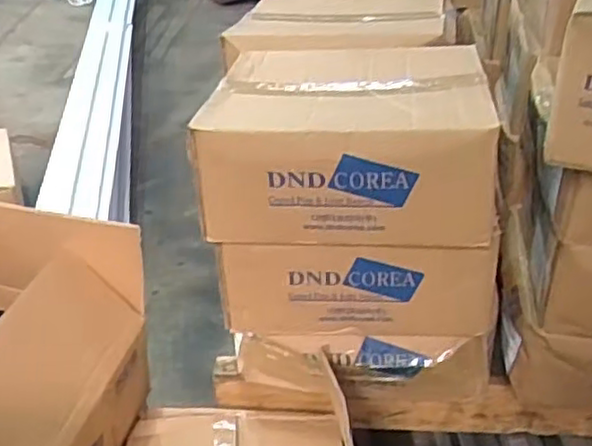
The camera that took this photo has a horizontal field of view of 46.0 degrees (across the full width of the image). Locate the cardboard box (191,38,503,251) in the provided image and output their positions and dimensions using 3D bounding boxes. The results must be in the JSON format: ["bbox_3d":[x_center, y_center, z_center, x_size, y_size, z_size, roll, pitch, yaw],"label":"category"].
[{"bbox_3d":[0.063,-0.110,0.833,0.301,0.153,0.312,5,32,5],"label":"cardboard box"}]

